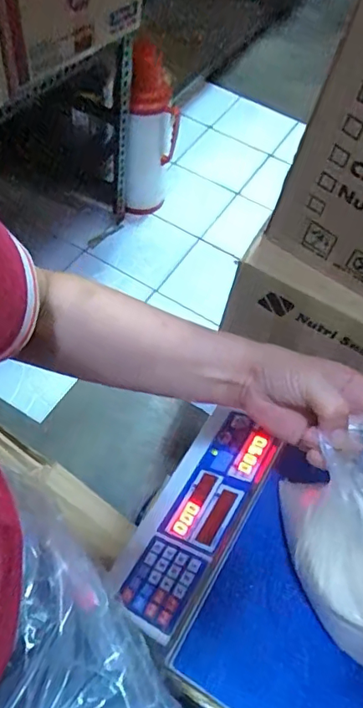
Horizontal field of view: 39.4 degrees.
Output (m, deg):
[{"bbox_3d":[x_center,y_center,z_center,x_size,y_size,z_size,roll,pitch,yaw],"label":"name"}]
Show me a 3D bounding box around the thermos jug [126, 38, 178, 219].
[{"bbox_3d":[-0.066,-0.465,1.119,0.105,0.364,0.087,3,58,-7],"label":"thermos jug"}]

